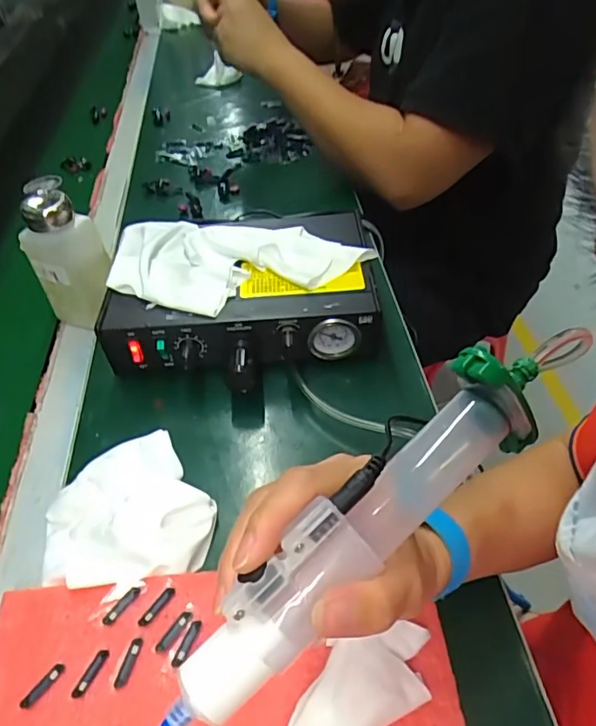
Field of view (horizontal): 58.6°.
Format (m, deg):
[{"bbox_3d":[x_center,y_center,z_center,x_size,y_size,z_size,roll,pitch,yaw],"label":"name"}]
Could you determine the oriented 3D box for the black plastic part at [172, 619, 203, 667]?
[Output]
[{"bbox_3d":[-0.065,0.163,0.311,0.007,0.004,0.026,16,49,19],"label":"black plastic part"}]

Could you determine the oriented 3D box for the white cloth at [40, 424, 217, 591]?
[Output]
[{"bbox_3d":[-0.120,0.095,0.375,0.112,0.029,0.116,-10,47,-4],"label":"white cloth"}]

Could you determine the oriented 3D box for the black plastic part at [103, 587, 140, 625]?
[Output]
[{"bbox_3d":[-0.109,0.148,0.327,0.007,0.004,0.026,26,53,27],"label":"black plastic part"}]

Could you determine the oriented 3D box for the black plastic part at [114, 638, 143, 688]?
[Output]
[{"bbox_3d":[-0.098,0.173,0.307,0.007,0.004,0.026,10,47,14],"label":"black plastic part"}]

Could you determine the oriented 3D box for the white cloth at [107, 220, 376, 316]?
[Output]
[{"bbox_3d":[-0.061,-0.090,0.474,0.229,0.023,0.115,6,47,10],"label":"white cloth"}]

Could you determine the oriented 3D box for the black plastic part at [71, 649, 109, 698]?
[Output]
[{"bbox_3d":[-0.119,0.177,0.304,0.007,0.004,0.027,19,50,22],"label":"black plastic part"}]

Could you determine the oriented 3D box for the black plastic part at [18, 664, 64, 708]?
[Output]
[{"bbox_3d":[-0.145,0.182,0.300,0.007,0.004,0.026,28,54,28],"label":"black plastic part"}]

